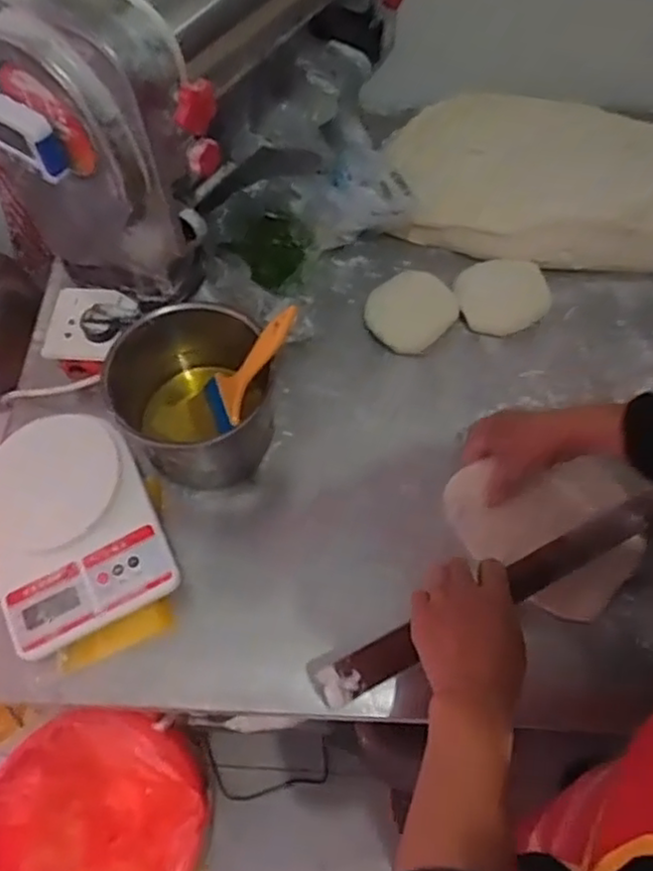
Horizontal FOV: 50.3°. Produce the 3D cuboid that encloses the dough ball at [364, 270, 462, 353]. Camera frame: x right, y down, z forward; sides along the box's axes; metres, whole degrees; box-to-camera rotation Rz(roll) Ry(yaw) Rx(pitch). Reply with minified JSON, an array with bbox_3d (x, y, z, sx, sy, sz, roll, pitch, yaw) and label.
[{"bbox_3d":[0.096,-0.143,0.788,0.088,0.018,0.105,39,69,21],"label":"dough ball"}]

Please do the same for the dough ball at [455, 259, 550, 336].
[{"bbox_3d":[0.203,-0.160,0.795,0.106,0.016,0.093,-3,61,1],"label":"dough ball"}]

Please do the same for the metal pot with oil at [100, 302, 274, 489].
[{"bbox_3d":[-0.124,-0.040,0.676,0.131,0.117,0.144,-1,61,2],"label":"metal pot with oil"}]

